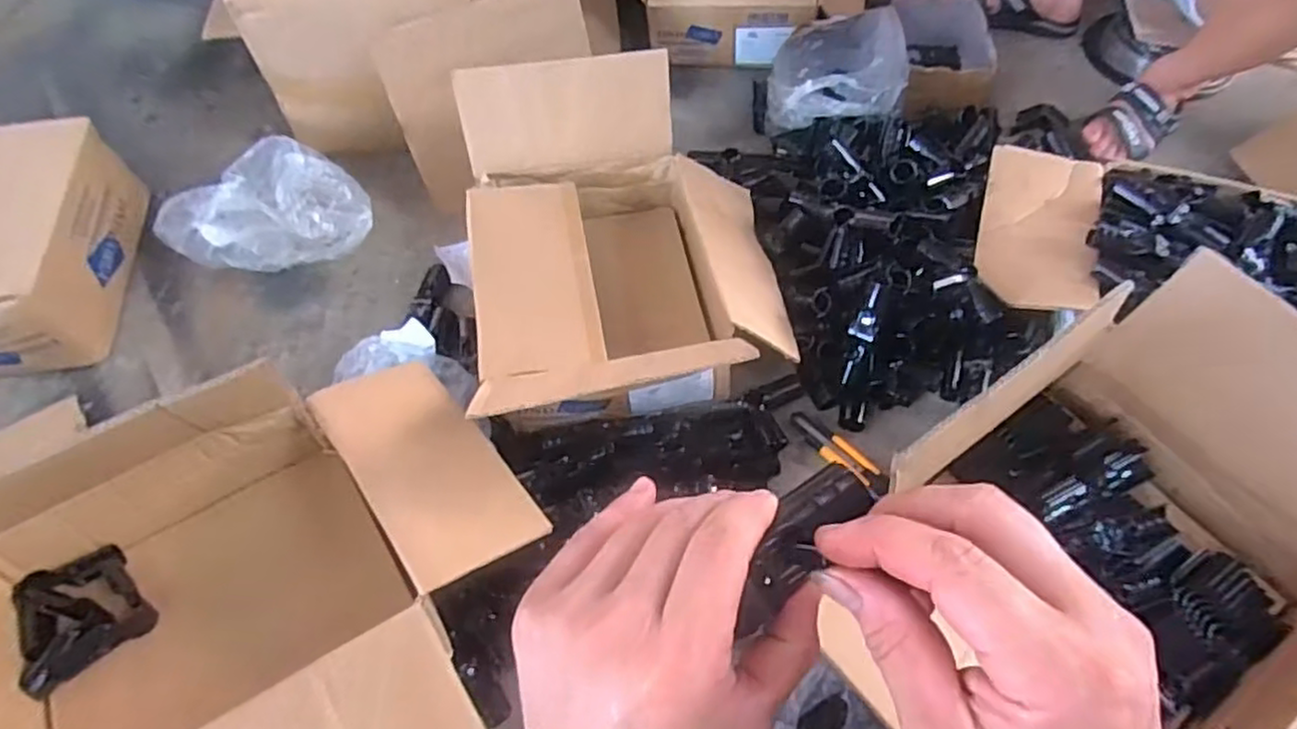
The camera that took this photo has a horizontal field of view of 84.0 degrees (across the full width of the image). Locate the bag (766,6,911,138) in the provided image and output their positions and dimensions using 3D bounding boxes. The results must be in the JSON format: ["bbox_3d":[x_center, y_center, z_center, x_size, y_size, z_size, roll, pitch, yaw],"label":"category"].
[{"bbox_3d":[0.290,-0.438,1.097,0.197,0.101,0.243,14,59,9],"label":"bag"}]

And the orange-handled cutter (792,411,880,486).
[{"bbox_3d":[0.216,0.099,0.851,0.116,0.009,0.034,38,65,21],"label":"orange-handled cutter"}]

